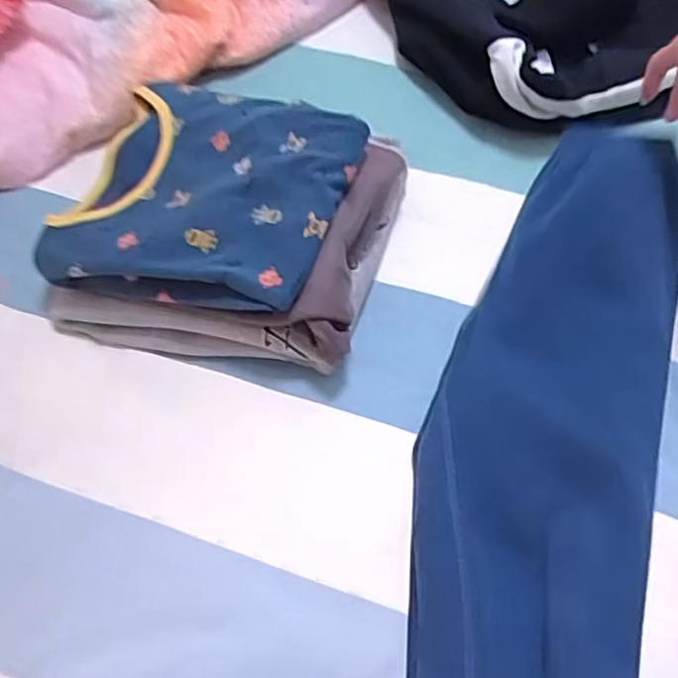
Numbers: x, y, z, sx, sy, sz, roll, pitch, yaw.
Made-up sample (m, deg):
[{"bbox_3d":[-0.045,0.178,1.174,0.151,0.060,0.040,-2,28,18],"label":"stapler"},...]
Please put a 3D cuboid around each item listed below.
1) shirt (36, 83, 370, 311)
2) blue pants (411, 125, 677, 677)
[{"bbox_3d":[-0.133,-0.142,0.629,0.270,0.071,0.234,19,66,13],"label":"shirt"},{"bbox_3d":[0.146,0.178,0.511,0.180,0.054,0.823,12,69,10],"label":"blue pants"}]

